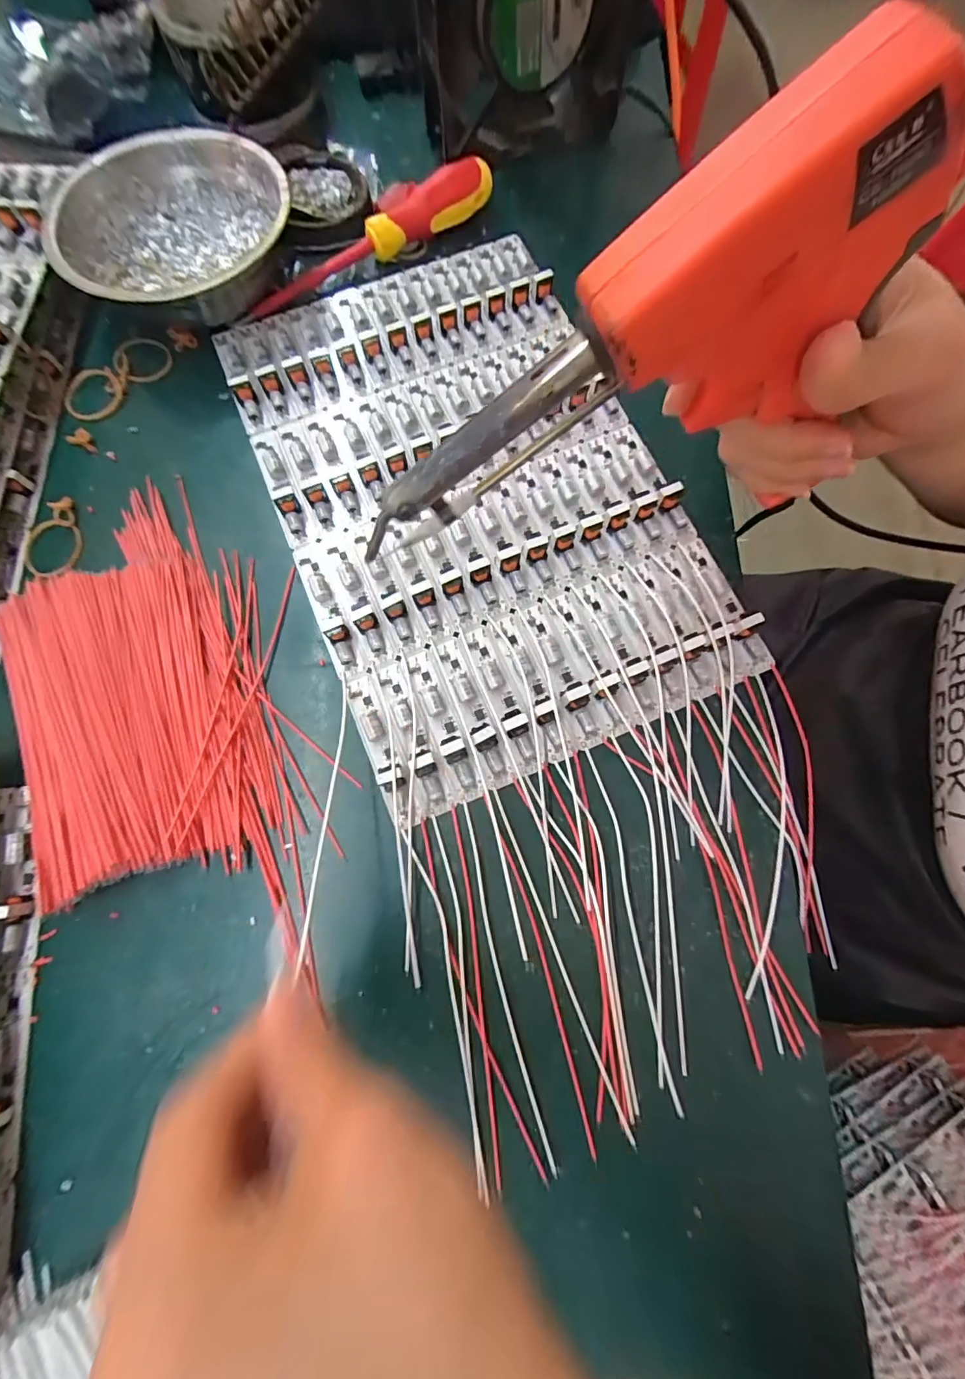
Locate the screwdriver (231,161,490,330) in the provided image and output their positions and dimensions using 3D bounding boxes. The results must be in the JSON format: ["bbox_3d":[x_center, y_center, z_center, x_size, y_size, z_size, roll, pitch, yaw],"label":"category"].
[{"bbox_3d":[-0.070,-0.263,0.285,0.167,0.024,0.023,-30,78,-8],"label":"screwdriver"}]

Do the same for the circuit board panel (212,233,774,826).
[{"bbox_3d":[-0.010,-0.108,0.256,0.188,0.017,0.298,-23,77,-6],"label":"circuit board panel"}]

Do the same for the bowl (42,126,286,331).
[{"bbox_3d":[-0.168,-0.249,0.275,0.119,0.039,0.123,0,76,-1],"label":"bowl"}]

